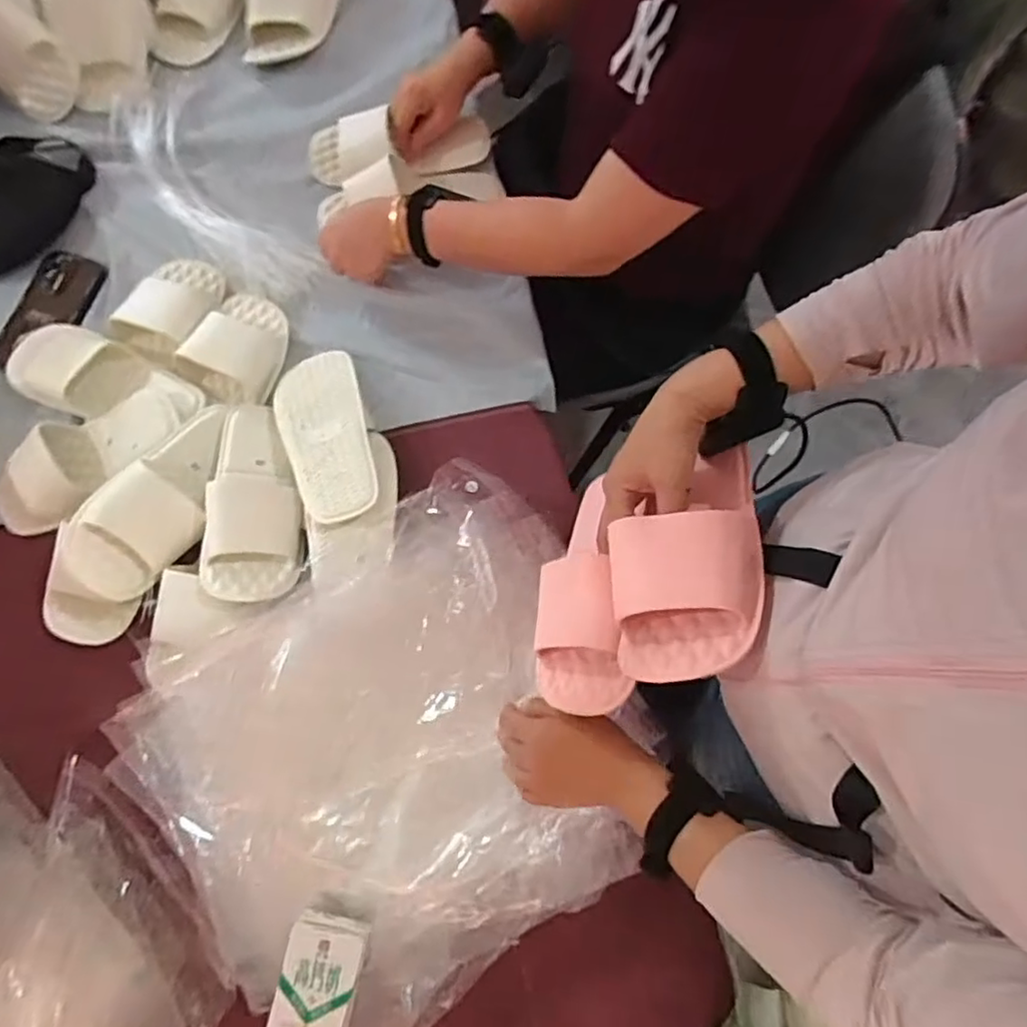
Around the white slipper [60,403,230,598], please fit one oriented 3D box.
[{"bbox_3d":[-0.363,-0.012,0.669,0.091,0.062,0.236,28,76,9],"label":"white slipper"}]

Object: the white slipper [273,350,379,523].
[{"bbox_3d":[-0.206,-0.088,0.706,0.096,0.050,0.217,-18,74,-4],"label":"white slipper"}]

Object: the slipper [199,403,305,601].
[{"bbox_3d":[-0.269,-0.020,0.680,0.096,0.062,0.229,-6,74,-1],"label":"slipper"}]

